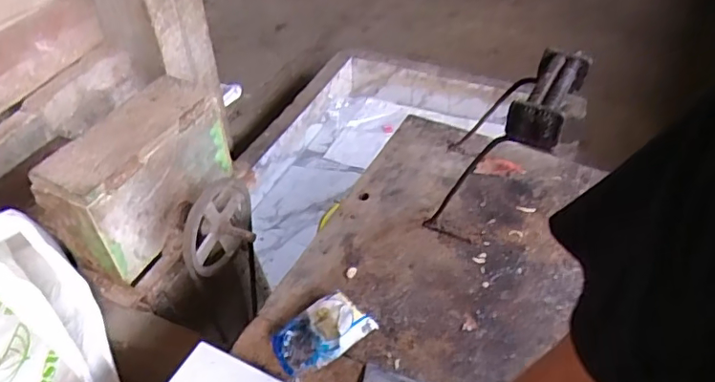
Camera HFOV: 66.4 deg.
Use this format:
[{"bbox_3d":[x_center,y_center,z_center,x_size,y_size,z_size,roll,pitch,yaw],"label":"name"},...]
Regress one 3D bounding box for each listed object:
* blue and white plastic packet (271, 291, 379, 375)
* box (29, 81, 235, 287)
[{"bbox_3d":[-0.049,0.194,0.742,0.133,0.037,0.081,-27,48,-22],"label":"blue and white plastic packet"},{"bbox_3d":[-0.416,-0.035,1.081,0.131,0.226,0.358,15,46,19],"label":"box"}]

